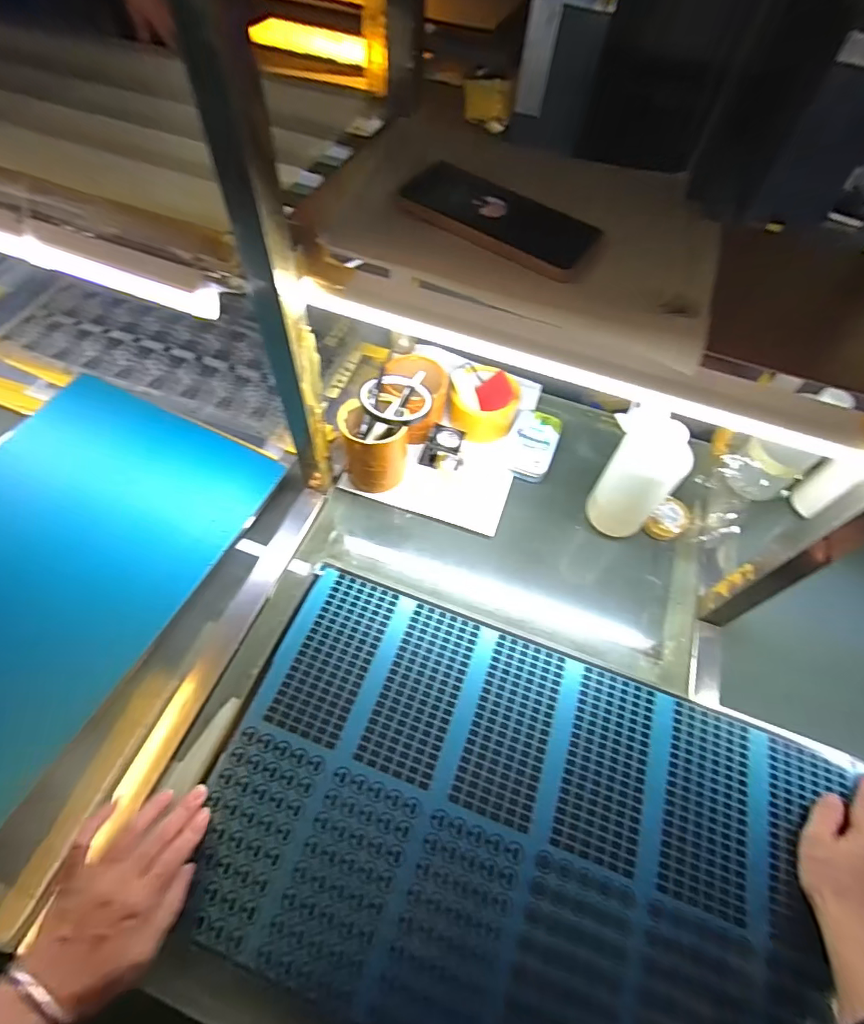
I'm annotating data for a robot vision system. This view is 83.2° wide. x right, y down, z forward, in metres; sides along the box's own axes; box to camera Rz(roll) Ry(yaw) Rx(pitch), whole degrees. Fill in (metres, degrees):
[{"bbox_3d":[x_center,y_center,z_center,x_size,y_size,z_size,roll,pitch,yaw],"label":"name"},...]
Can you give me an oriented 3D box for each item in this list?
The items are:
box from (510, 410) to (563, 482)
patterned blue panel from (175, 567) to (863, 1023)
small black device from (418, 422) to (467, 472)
[{"bbox_3d":[0.144,-0.092,0.679,0.060,0.023,0.113,15,59,6],"label":"box"},{"bbox_3d":[0.076,0.294,0.457,0.550,0.011,0.340,19,59,8],"label":"patterned blue panel"},{"bbox_3d":[0.014,-0.086,0.652,0.055,0.051,0.042,19,59,8],"label":"small black device"}]

